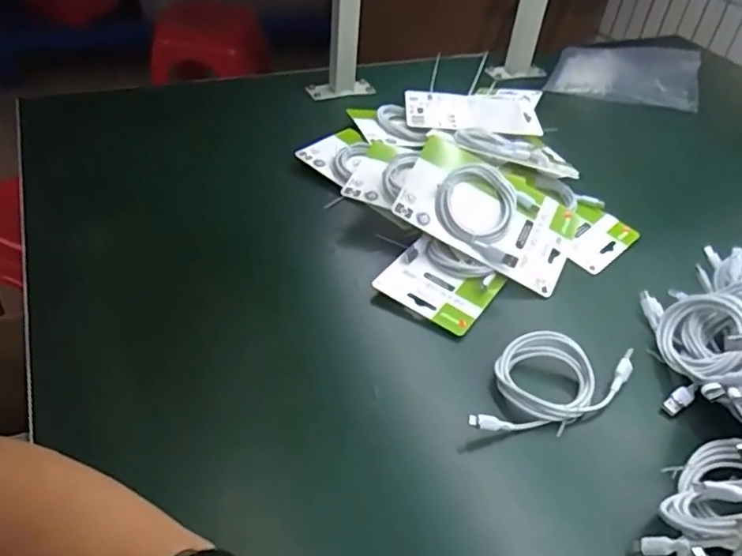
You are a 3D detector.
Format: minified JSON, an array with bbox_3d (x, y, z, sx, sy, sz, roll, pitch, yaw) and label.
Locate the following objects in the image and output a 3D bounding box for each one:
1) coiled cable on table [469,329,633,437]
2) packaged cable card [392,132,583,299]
[{"bbox_3d":[0.146,0.085,0.503,0.160,0.028,0.082,-26,50,-31],"label":"coiled cable on table"},{"bbox_3d":[0.124,-0.067,0.614,0.182,0.026,0.107,30,73,-2],"label":"packaged cable card"}]

